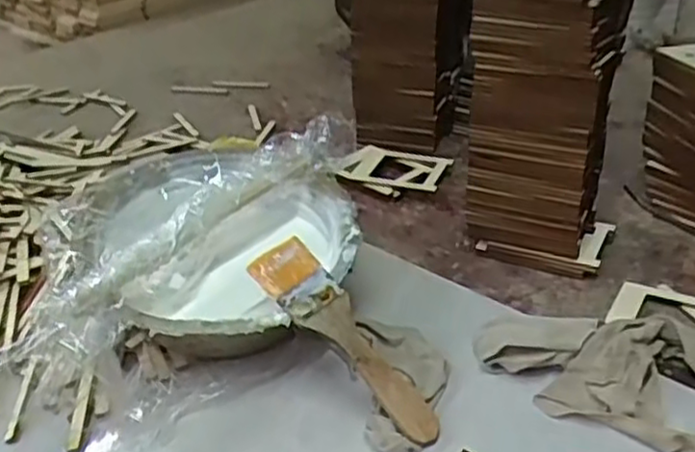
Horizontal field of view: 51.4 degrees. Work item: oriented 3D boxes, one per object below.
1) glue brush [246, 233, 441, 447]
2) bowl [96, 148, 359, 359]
[{"bbox_3d":[0.001,0.070,0.447,0.149,0.011,0.038,47,49,12],"label":"glue brush"},{"bbox_3d":[-0.081,0.024,0.520,0.168,0.097,0.183,-2,31,1],"label":"bowl"}]

